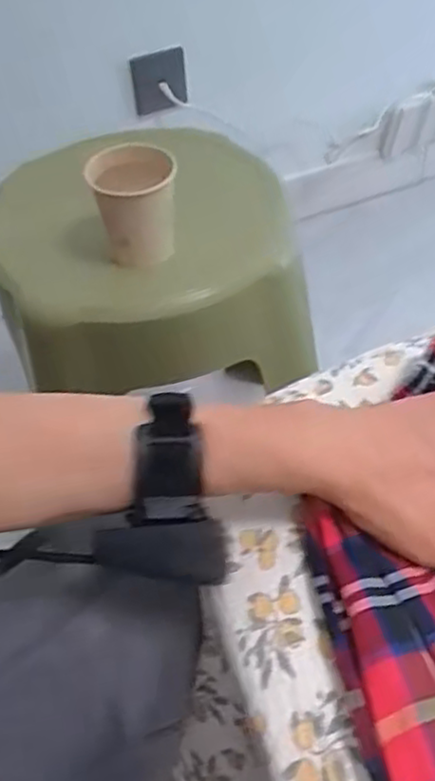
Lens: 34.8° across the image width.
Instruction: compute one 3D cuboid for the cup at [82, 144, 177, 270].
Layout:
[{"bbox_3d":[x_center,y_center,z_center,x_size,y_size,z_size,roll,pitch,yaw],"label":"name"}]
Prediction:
[{"bbox_3d":[-0.067,-0.145,0.570,0.067,0.089,0.067,-2,50,2],"label":"cup"}]

